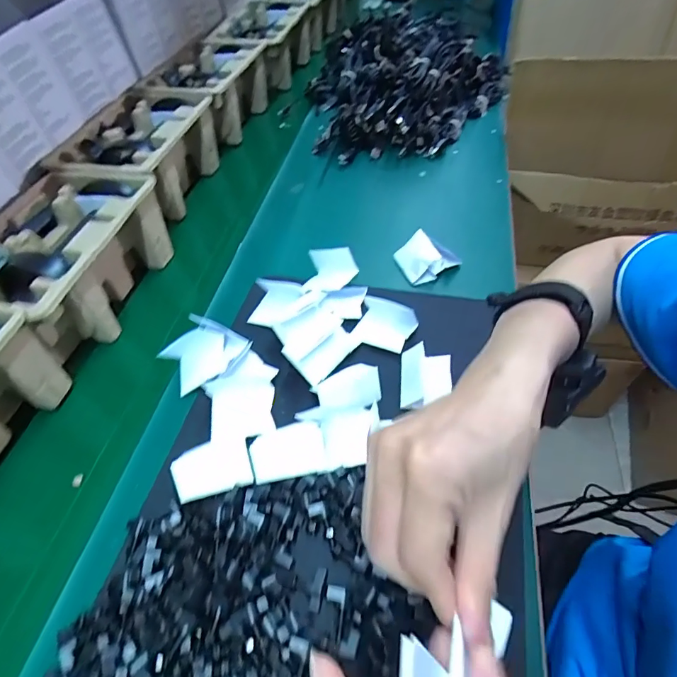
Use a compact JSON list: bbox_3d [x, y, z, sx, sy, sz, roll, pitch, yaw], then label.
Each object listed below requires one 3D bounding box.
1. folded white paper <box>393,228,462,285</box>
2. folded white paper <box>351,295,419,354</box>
[{"bbox_3d":[0.108,-0.100,0.534,0.066,0.030,0.057,-20,53,-11],"label":"folded white paper"},{"bbox_3d":[0.050,-0.016,0.462,0.058,0.013,0.056,16,55,16],"label":"folded white paper"}]

